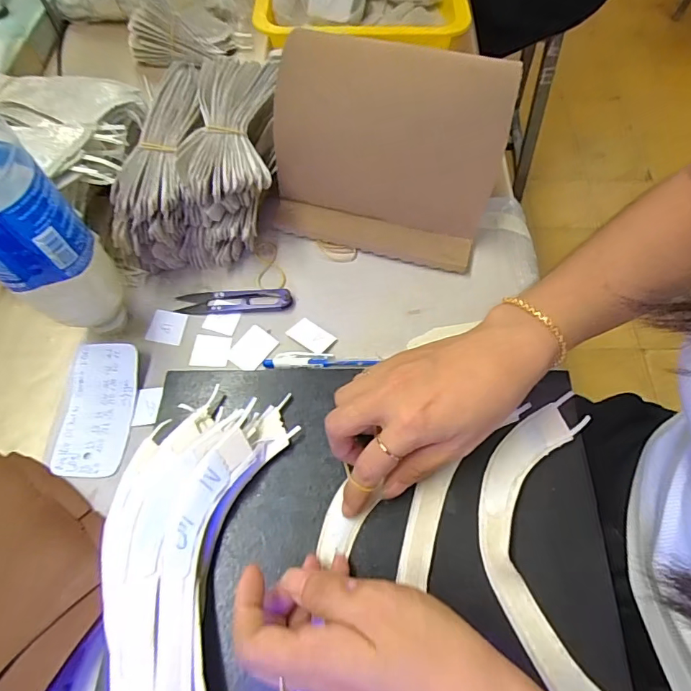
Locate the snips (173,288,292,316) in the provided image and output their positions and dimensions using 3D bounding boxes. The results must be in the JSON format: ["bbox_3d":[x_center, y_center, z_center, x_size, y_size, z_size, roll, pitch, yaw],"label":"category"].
[{"bbox_3d":[-0.097,-0.040,0.412,0.099,0.009,0.023,-2,63,0],"label":"snips"}]

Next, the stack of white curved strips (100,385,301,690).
[{"bbox_3d":[-0.079,0.162,0.267,0.118,0.030,0.281,-7,60,-3],"label":"stack of white curved strips"}]

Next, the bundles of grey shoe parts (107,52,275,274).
[{"bbox_3d":[-0.129,-0.174,0.437,0.129,0.087,0.214,-2,63,0],"label":"bundles of grey shoe parts"}]

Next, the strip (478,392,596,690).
[{"bbox_3d":[0.137,0.139,0.286,0.094,0.016,0.212,-10,64,-4],"label":"strip"}]

